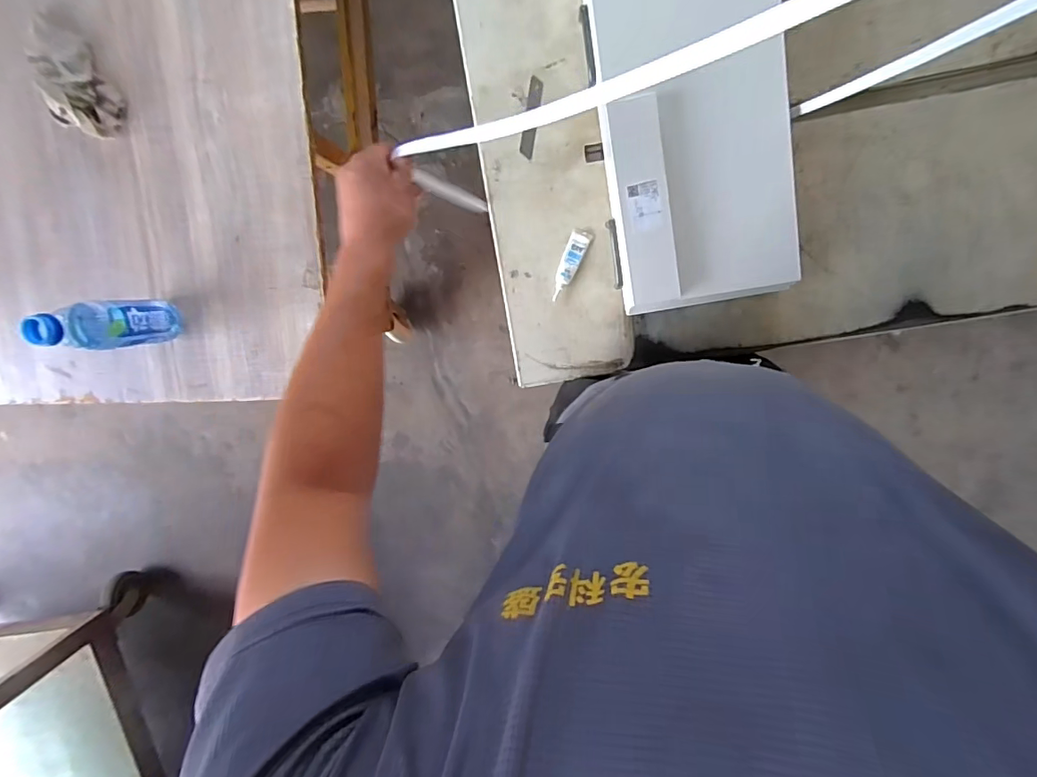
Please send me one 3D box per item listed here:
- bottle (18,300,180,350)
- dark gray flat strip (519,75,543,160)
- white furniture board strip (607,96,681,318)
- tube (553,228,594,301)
[{"bbox_3d":[-0.556,-0.090,0.694,0.073,0.204,0.064,-7,99,5],"label":"bottle"},{"bbox_3d":[0.018,-0.368,0.679,0.020,0.007,0.104,10,97,1],"label":"dark gray flat strip"},{"bbox_3d":[0.152,-0.221,0.602,0.057,0.020,0.233,-9,99,5],"label":"white furniture board strip"},{"bbox_3d":[0.071,-0.173,0.698,0.028,0.011,0.101,24,100,-1],"label":"tube"}]

